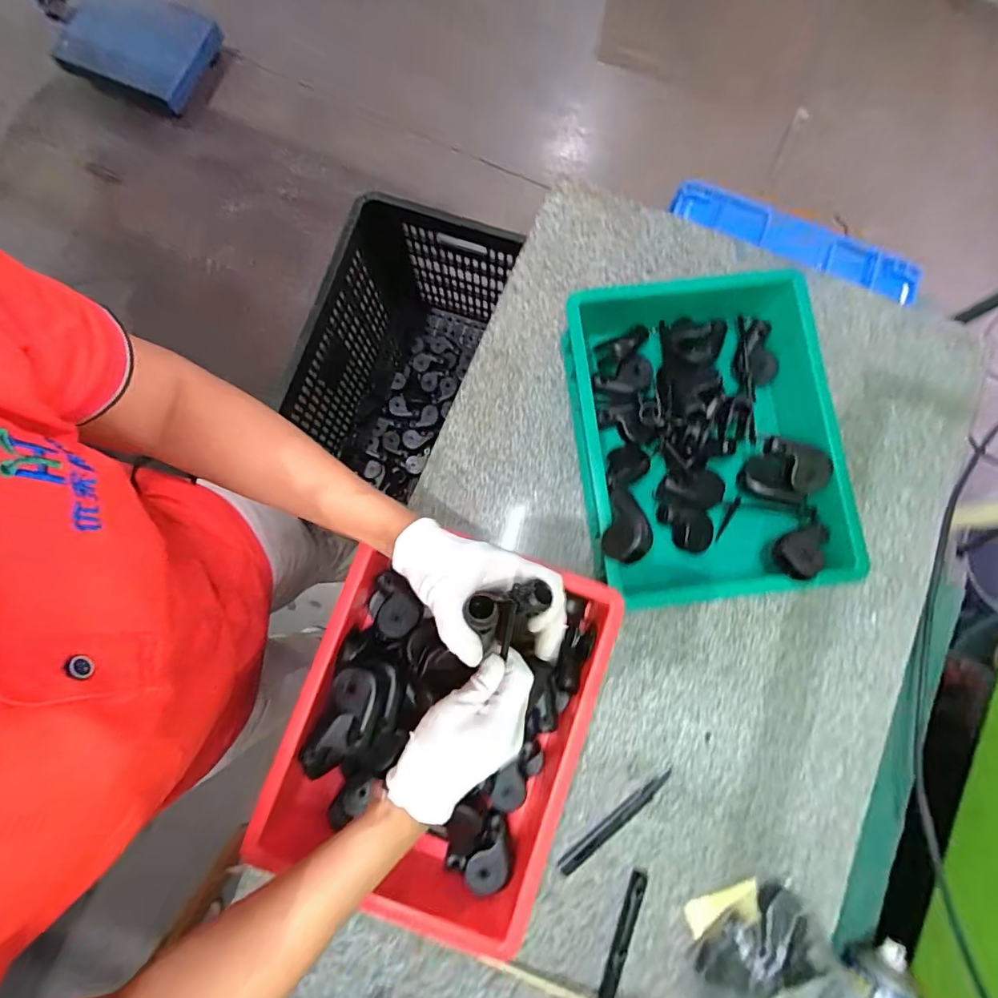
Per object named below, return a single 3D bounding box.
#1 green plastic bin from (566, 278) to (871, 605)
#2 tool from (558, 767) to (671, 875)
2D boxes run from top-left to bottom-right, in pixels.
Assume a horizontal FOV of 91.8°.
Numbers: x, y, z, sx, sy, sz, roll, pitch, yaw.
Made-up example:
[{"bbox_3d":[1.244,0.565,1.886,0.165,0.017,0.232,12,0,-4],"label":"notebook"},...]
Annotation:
[{"bbox_3d":[0.222,-0.064,0.530,0.258,0.110,0.334,-6,80,-2],"label":"green plastic bin"},{"bbox_3d":[0.126,0.344,0.518,0.153,0.013,0.017,-37,84,-6],"label":"tool"}]

